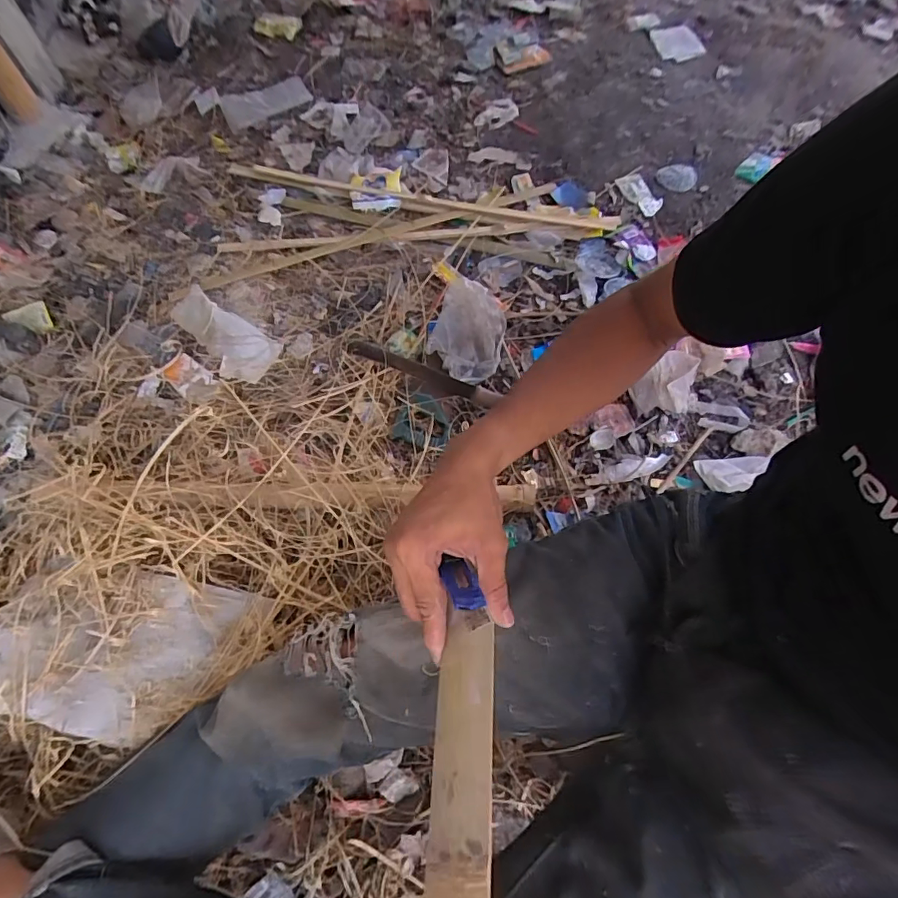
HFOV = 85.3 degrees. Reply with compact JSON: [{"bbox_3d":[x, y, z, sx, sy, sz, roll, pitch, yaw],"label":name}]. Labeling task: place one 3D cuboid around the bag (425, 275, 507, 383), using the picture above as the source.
[{"bbox_3d":[0.035,-0.246,0.953,0.145,0.070,0.216,9,61,9],"label":"bag"}]

